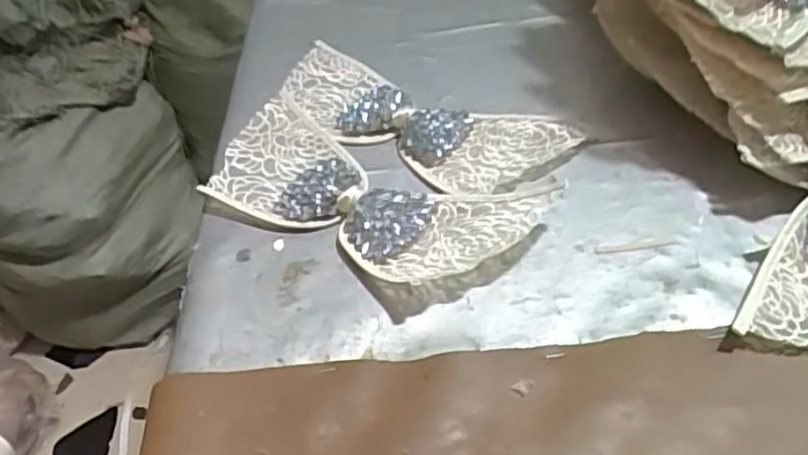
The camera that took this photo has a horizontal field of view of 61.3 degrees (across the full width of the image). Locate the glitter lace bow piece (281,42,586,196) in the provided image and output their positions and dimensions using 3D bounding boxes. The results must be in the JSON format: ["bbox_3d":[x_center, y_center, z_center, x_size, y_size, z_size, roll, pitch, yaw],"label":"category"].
[{"bbox_3d":[0.002,-0.072,0.453,0.206,0.014,0.079,24,51,26],"label":"glitter lace bow piece"}]

